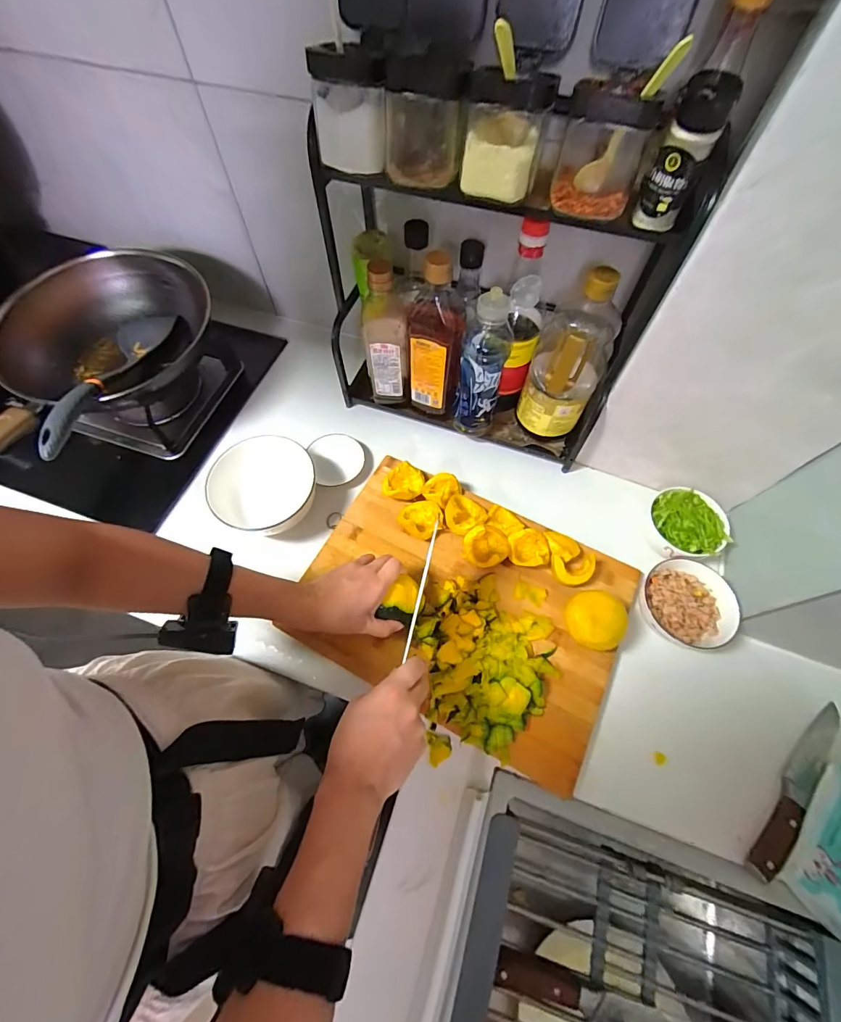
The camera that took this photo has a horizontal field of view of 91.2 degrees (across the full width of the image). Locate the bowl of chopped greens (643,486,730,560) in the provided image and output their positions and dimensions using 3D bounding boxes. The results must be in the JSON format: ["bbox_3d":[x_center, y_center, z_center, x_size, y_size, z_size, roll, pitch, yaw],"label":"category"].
[{"bbox_3d":[0.377,0.026,0.595,0.092,0.069,0.100,0,64,0],"label":"bowl of chopped greens"}]

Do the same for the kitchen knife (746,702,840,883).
[{"bbox_3d":[0.435,0.314,0.468,0.223,0.023,0.026,-42,71,-19],"label":"kitchen knife"}]

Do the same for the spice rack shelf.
[{"bbox_3d":[0.065,-0.302,0.543,0.425,0.407,0.180,17,65,8],"label":"spice rack shelf"}]

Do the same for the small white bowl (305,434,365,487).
[{"bbox_3d":[-0.133,-0.079,0.670,0.083,0.028,0.093,-19,65,-10],"label":"small white bowl"}]

